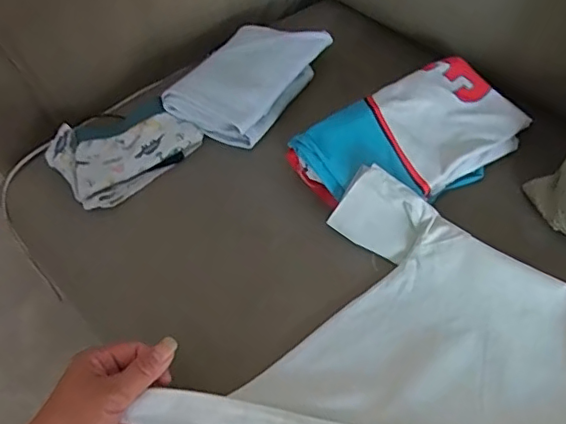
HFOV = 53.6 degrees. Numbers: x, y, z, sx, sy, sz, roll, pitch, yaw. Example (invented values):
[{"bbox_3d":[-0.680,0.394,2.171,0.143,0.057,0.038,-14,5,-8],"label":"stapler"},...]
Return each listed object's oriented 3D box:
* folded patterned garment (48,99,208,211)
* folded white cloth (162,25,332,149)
[{"bbox_3d":[-0.183,-0.071,0.651,0.152,0.060,0.091,-39,59,-21],"label":"folded patterned garment"},{"bbox_3d":[-0.040,-0.172,0.700,0.117,0.057,0.195,21,59,20],"label":"folded white cloth"}]

